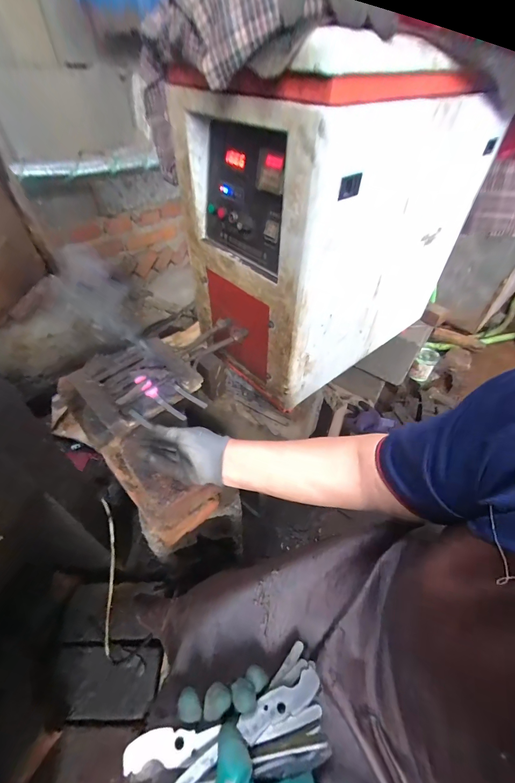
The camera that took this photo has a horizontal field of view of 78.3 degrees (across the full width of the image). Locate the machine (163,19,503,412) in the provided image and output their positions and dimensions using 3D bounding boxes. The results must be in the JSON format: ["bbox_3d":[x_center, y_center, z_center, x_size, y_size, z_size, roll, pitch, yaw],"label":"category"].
[{"bbox_3d":[0.180,-0.340,0.667,0.569,0.475,0.327,-29,54,-25],"label":"machine"}]

